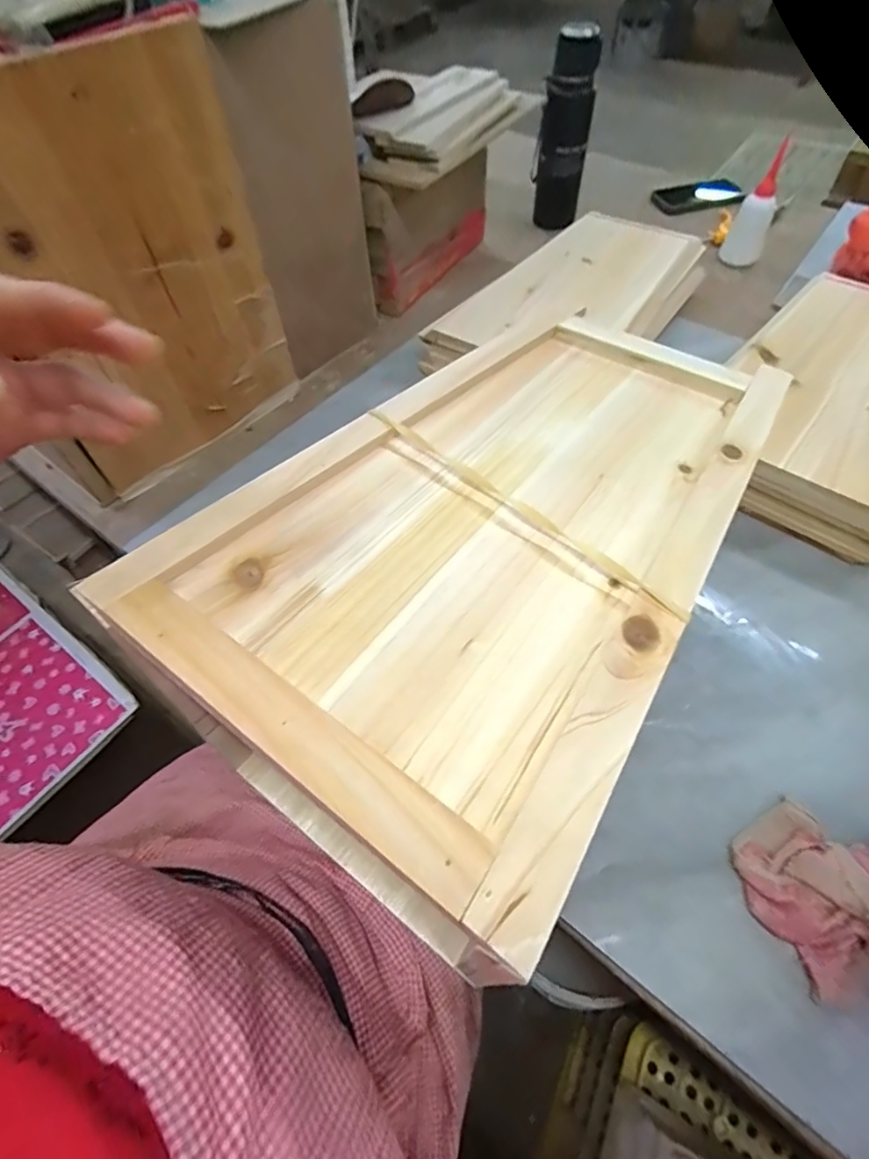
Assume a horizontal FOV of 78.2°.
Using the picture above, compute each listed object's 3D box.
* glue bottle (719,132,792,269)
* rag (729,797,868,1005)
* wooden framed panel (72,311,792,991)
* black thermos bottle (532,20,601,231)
[{"bbox_3d":[0.514,-0.587,0.857,0.056,0.141,0.050,-7,56,-2],"label":"glue bottle"},{"bbox_3d":[0.281,0.220,0.385,0.106,0.038,0.105,-28,59,-16],"label":"rag"},{"bbox_3d":[0.060,-0.051,0.323,0.243,0.015,0.430,33,56,23],"label":"wooden framed panel"},{"bbox_3d":[0.222,-0.770,0.931,0.090,0.262,0.069,6,56,7],"label":"black thermos bottle"}]

